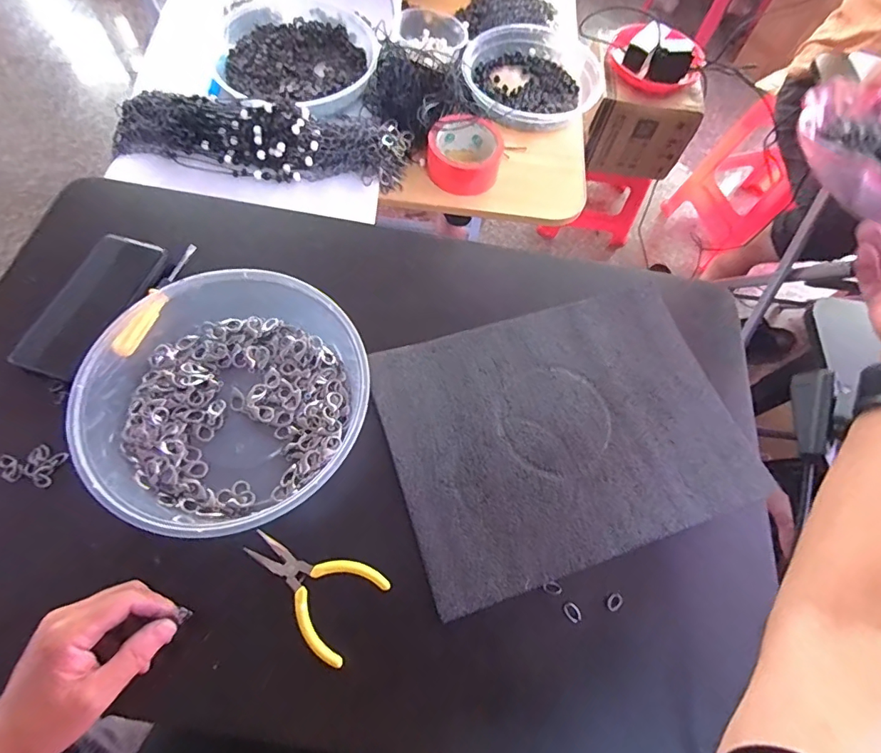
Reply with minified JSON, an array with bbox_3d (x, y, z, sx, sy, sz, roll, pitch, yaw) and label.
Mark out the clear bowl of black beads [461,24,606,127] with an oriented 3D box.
[{"bbox_3d":[0.138,-0.467,0.709,0.206,0.045,0.222,2,66,-4],"label":"clear bowl of black beads"}]

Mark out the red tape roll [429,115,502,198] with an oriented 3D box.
[{"bbox_3d":[0.033,-0.298,0.625,0.098,0.052,0.094,1,67,-2],"label":"red tape roll"}]

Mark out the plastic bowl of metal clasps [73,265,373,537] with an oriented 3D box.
[{"bbox_3d":[-0.184,0.018,0.420,0.228,0.057,0.234,2,66,-4],"label":"plastic bowl of metal clasps"}]

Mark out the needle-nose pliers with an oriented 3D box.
[{"bbox_3d":[-0.110,0.171,0.387,0.114,0.012,0.073,32,67,10],"label":"needle-nose pliers"}]

